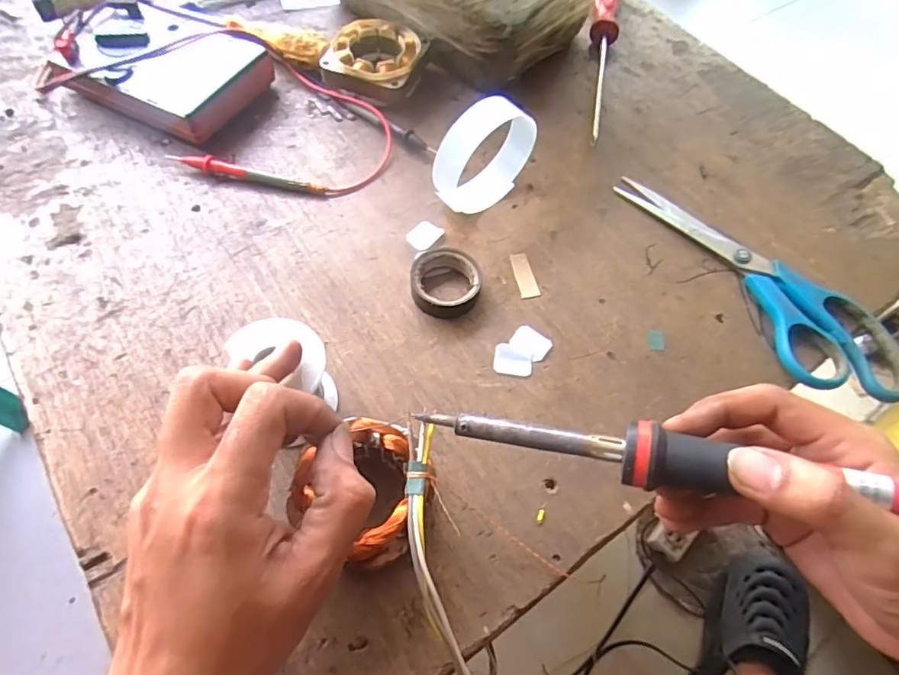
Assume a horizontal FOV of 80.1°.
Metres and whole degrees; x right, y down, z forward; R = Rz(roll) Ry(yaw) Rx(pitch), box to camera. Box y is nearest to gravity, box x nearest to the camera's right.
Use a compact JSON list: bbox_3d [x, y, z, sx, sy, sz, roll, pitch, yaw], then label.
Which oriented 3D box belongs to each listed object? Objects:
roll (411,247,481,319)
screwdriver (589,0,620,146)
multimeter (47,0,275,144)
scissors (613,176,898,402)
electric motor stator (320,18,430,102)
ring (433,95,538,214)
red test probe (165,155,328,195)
[{"bbox_3d":[-0.002,-0.037,0.366,0.047,0.017,0.046,1,60,-2],"label":"roll"},{"bbox_3d":[0.139,-0.270,0.496,0.025,0.025,0.217,11,67,4],"label":"screwdriver"},{"bbox_3d":[-0.234,-0.223,0.435,0.162,0.037,0.114,24,62,10],"label":"multimeter"},{"bbox_3d":[0.221,-0.048,0.383,0.077,0.017,0.226,-23,64,-16],"label":"scissors"},{"bbox_3d":[-0.061,-0.235,0.455,0.074,0.026,0.071,17,61,6],"label":"electric motor stator"},{"bbox_3d":[0.025,-0.130,0.385,0.031,0.066,0.078,41,66,19],"label":"ring"},{"bbox_3d":[-0.155,-0.125,0.405,0.124,0.012,0.011,10,60,2],"label":"red test probe"}]

